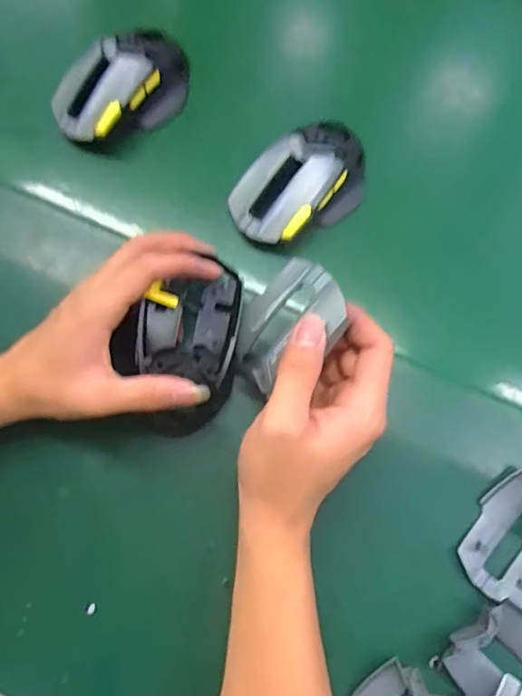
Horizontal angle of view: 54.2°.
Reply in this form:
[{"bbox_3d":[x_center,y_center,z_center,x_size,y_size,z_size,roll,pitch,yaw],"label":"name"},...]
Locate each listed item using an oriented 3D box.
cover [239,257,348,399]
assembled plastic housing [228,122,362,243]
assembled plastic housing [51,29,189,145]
[{"bbox_3d":[0.015,-0.012,0.302,0.053,0.011,0.082,52,123,16],"label":"cover"},{"bbox_3d":[0.031,-0.121,0.376,0.110,0.040,0.064,-36,77,-10],"label":"assembled plastic housing"},{"bbox_3d":[-0.104,-0.207,0.400,0.117,0.039,0.070,-42,78,-11],"label":"assembled plastic housing"}]

